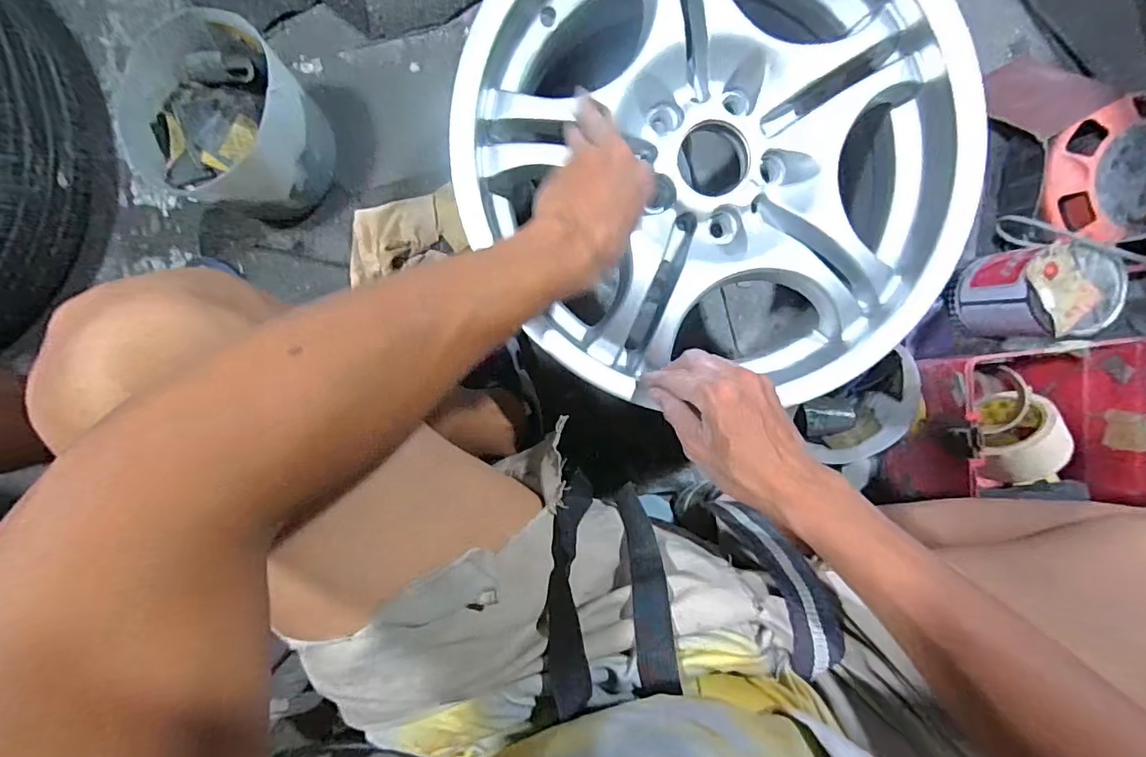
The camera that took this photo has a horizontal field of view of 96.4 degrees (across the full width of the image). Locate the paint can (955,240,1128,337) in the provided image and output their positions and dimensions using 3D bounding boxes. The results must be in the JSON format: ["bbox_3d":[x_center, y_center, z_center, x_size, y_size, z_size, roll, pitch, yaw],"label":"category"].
[{"bbox_3d":[0.550,-0.102,0.613,0.102,0.128,0.099,0,95,-1],"label":"paint can"}]

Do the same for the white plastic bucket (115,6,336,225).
[{"bbox_3d":[-0.371,-0.272,0.573,0.173,0.162,0.159,0,95,-1],"label":"white plastic bucket"}]

